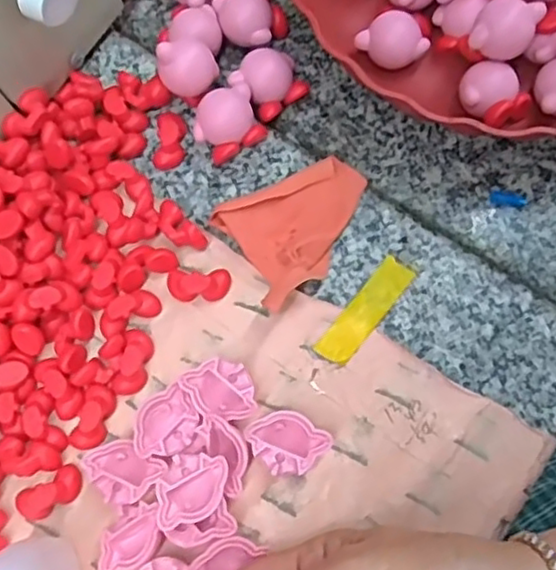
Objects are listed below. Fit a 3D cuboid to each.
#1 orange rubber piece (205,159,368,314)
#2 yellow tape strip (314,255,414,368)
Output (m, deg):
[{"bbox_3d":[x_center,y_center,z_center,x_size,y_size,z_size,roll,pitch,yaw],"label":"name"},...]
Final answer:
[{"bbox_3d":[0.013,-0.032,0.332,0.075,0.023,0.061,-31,79,-6],"label":"orange rubber piece"},{"bbox_3d":[0.044,0.013,0.333,0.017,0.004,0.062,38,75,8],"label":"yellow tape strip"}]

